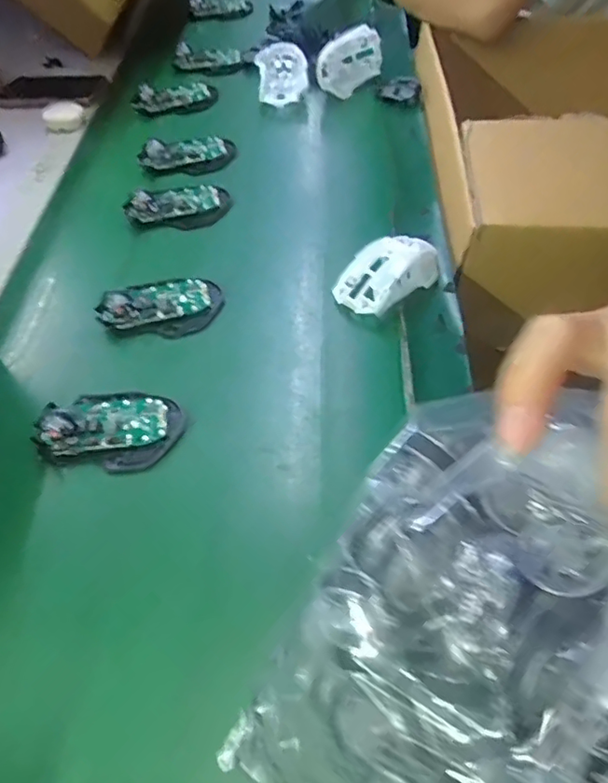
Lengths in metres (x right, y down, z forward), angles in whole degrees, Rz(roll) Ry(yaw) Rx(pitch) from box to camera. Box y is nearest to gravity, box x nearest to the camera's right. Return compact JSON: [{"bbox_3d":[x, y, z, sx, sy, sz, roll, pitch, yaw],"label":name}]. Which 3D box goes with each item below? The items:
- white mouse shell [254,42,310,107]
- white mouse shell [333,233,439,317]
[{"bbox_3d":[-0.029,-0.444,0.795,0.070,0.043,0.113,-3,54,1],"label":"white mouse shell"},{"bbox_3d":[0.081,-0.111,0.529,0.104,0.038,0.054,-31,58,-18],"label":"white mouse shell"}]

